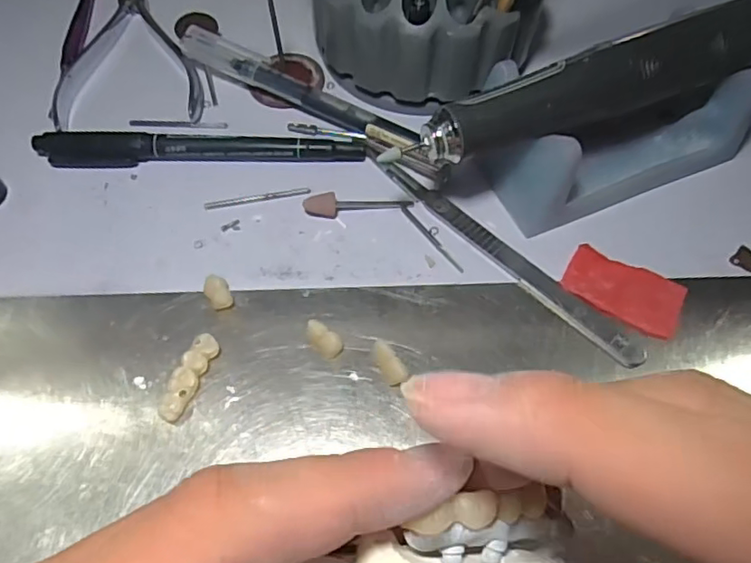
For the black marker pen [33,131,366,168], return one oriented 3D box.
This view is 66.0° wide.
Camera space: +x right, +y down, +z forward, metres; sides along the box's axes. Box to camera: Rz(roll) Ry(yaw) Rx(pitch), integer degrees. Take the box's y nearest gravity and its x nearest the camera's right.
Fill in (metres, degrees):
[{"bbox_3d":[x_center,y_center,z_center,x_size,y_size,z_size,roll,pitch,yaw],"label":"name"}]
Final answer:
[{"bbox_3d":[-0.075,-0.056,0.250,0.139,0.010,0.012,0,61,-1],"label":"black marker pen"}]

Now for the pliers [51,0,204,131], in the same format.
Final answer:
[{"bbox_3d":[-0.120,-0.120,0.284,0.065,0.007,0.113,-9,61,-6],"label":"pliers"}]

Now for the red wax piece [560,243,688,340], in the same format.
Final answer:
[{"bbox_3d":[0.095,0.003,0.222,0.044,0.004,0.028,27,64,13],"label":"red wax piece"}]

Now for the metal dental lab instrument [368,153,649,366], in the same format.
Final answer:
[{"bbox_3d":[0.049,-0.012,0.230,0.011,0.004,0.129,-40,69,-21],"label":"metal dental lab instrument"}]

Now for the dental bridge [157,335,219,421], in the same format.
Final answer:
[{"bbox_3d":[-0.065,0.033,0.200,0.008,0.008,0.031,21,62,10],"label":"dental bridge"}]

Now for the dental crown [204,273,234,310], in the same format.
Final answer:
[{"bbox_3d":[-0.059,0.005,0.218,0.009,0.008,0.012,-20,63,-12],"label":"dental crown"}]

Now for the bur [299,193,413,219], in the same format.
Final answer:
[{"bbox_3d":[-0.007,-0.033,0.239,0.045,0.007,0.008,-9,61,-6],"label":"bur"}]

